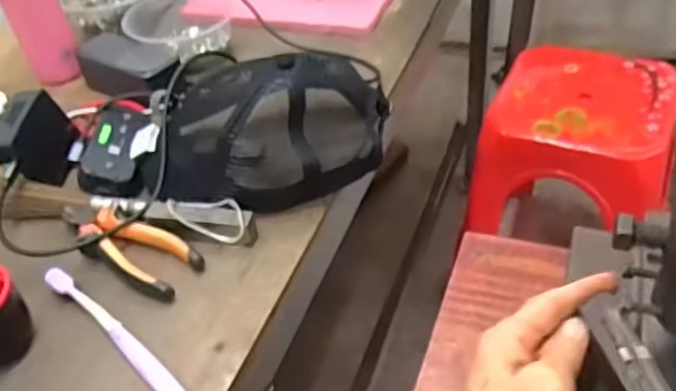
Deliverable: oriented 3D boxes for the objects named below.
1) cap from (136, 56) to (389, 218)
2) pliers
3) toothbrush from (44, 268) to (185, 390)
[{"bbox_3d":[-0.067,-0.070,0.597,0.230,0.103,0.128,-9,43,0],"label":"cap"},{"bbox_3d":[-0.185,0.039,0.571,0.144,0.015,0.054,27,52,26],"label":"pliers"},{"bbox_3d":[-0.172,0.108,0.506,0.181,0.011,0.018,32,55,30],"label":"toothbrush"}]

